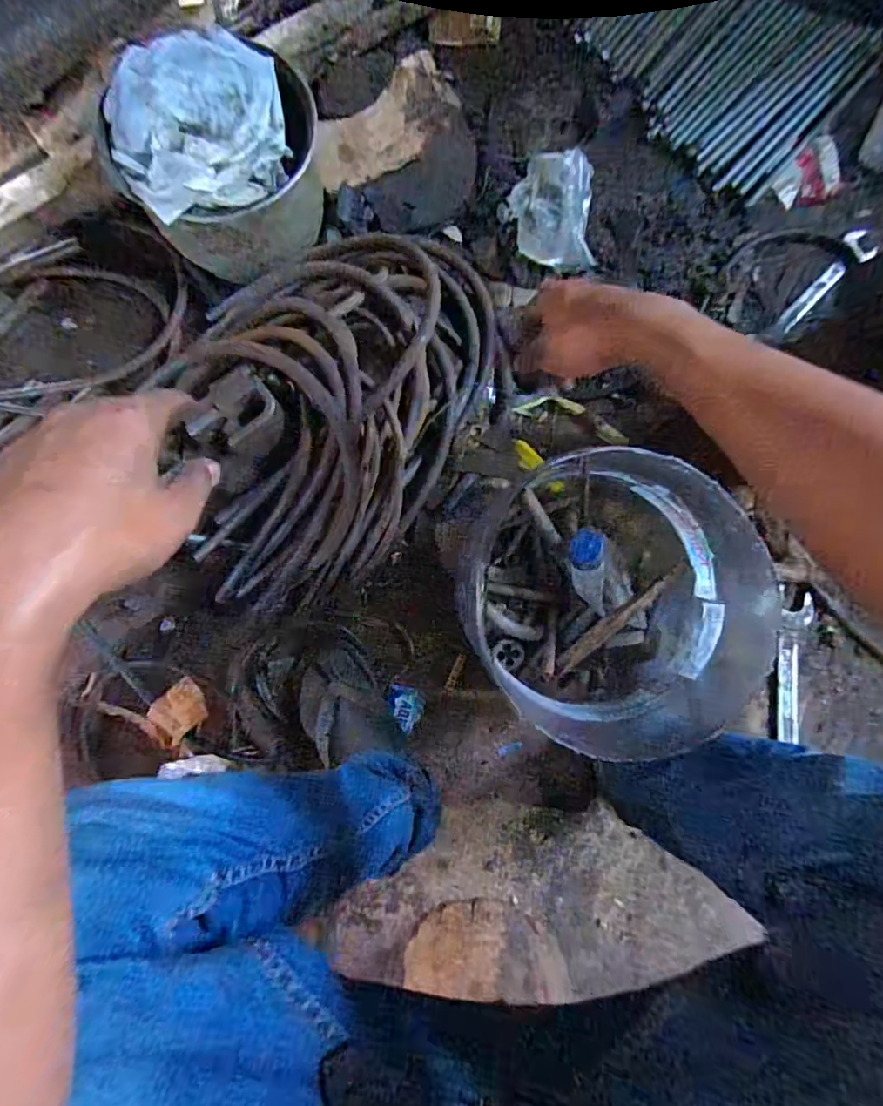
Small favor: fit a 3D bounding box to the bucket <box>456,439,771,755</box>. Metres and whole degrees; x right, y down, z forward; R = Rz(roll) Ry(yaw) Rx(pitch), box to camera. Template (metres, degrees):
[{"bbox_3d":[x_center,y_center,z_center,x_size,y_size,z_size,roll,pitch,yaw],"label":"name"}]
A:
[{"bbox_3d":[0.171,0.046,0.566,0.220,0.231,0.234,22,88,1],"label":"bucket"}]

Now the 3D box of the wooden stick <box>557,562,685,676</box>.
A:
[{"bbox_3d":[0.182,0.069,0.543,0.020,0.013,0.161,46,108,2],"label":"wooden stick"}]

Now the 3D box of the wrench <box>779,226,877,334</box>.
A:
[{"bbox_3d":[0.508,-0.364,0.699,0.169,0.014,0.041,-42,88,-2],"label":"wrench"}]

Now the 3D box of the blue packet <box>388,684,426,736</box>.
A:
[{"bbox_3d":[-0.047,0.197,0.669,0.048,0.011,0.056,16,87,1],"label":"blue packet"}]

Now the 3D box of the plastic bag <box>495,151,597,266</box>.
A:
[{"bbox_3d":[0.137,-0.447,0.692,0.120,0.054,0.151,-3,87,0],"label":"plastic bag"}]

